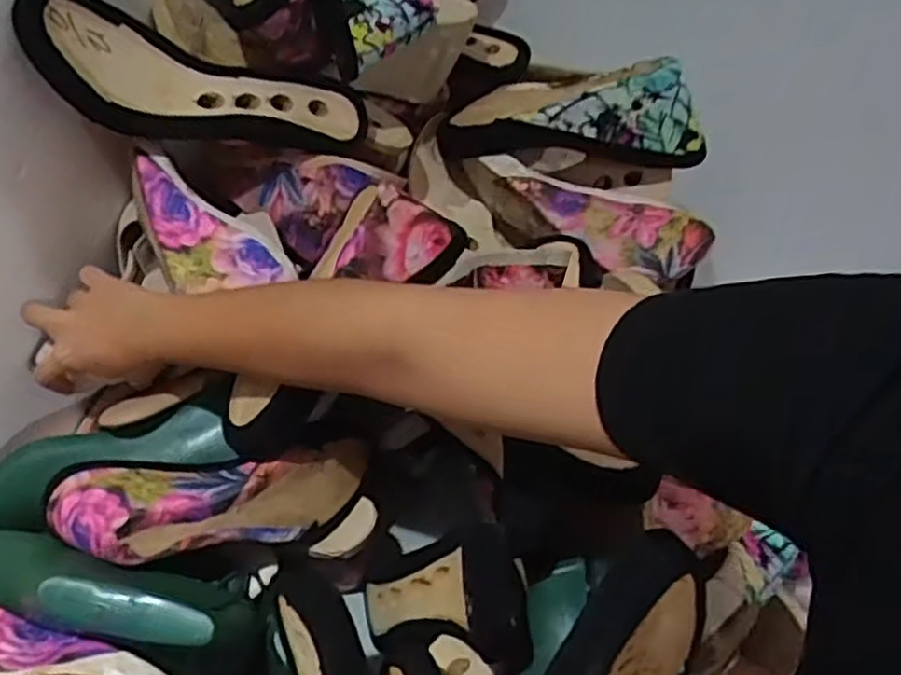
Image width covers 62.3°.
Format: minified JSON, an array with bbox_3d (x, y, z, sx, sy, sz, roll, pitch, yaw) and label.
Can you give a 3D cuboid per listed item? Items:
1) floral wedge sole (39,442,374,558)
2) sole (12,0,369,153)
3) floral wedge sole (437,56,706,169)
[{"bbox_3d":[-0.158,0.110,0.524,0.217,0.056,0.084,-1,39,-30],"label":"floral wedge sole"},{"bbox_3d":[-0.190,-0.192,0.578,0.255,0.083,0.065,11,38,-21],"label":"sole"},{"bbox_3d":[0.110,-0.200,0.658,0.234,0.080,0.072,1,42,-2],"label":"floral wedge sole"}]

